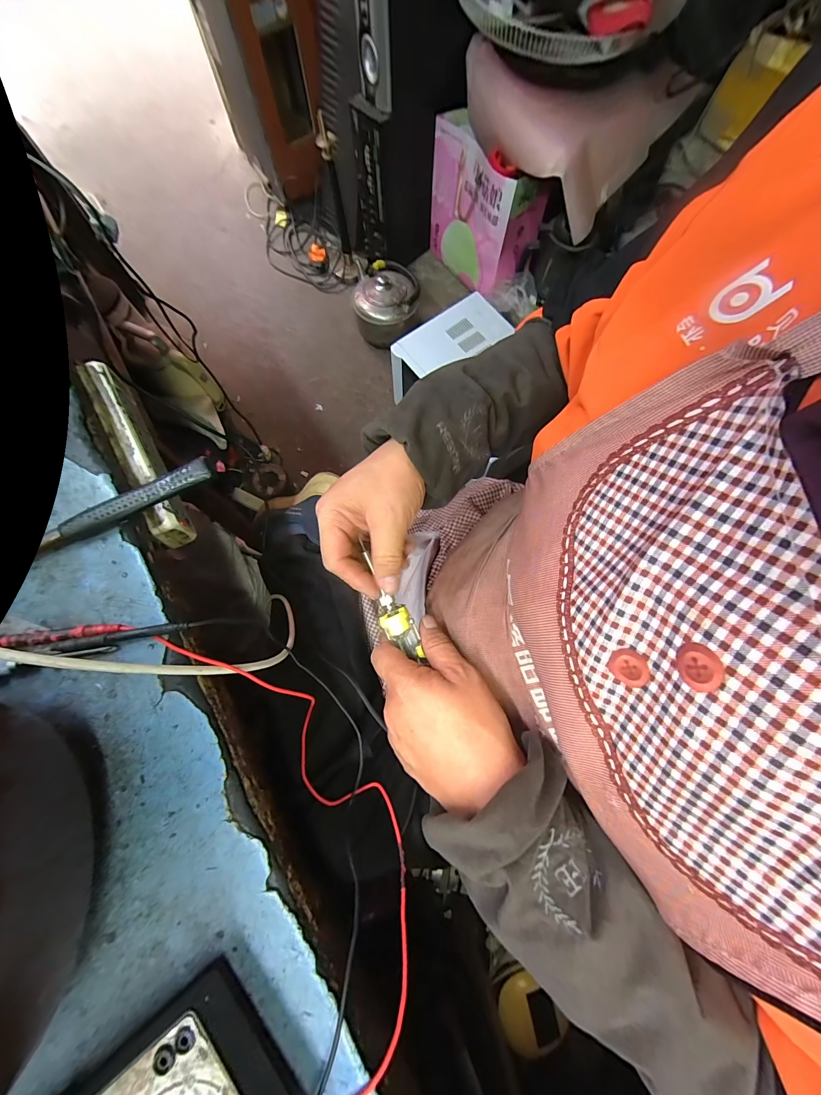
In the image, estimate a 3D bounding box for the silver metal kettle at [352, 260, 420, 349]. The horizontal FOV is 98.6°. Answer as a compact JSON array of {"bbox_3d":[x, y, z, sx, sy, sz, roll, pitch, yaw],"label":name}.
[{"bbox_3d":[-0.086,-0.852,1.243,0.225,0.133,0.220,-4,76,-2],"label":"silver metal kettle"}]

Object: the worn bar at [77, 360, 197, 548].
[{"bbox_3d":[-0.288,-0.100,0.375,0.026,0.049,0.205,-28,78,-8],"label":"worn bar"}]

